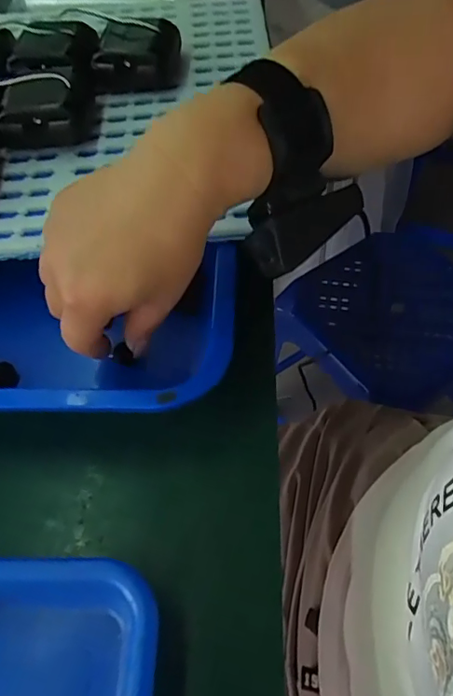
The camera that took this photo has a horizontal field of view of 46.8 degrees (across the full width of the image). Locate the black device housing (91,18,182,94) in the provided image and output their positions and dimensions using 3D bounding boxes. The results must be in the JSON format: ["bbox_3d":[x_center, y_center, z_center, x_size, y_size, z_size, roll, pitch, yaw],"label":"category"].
[{"bbox_3d":[-0.073,-0.240,0.429,0.067,0.036,0.065,0,55,4],"label":"black device housing"}]

